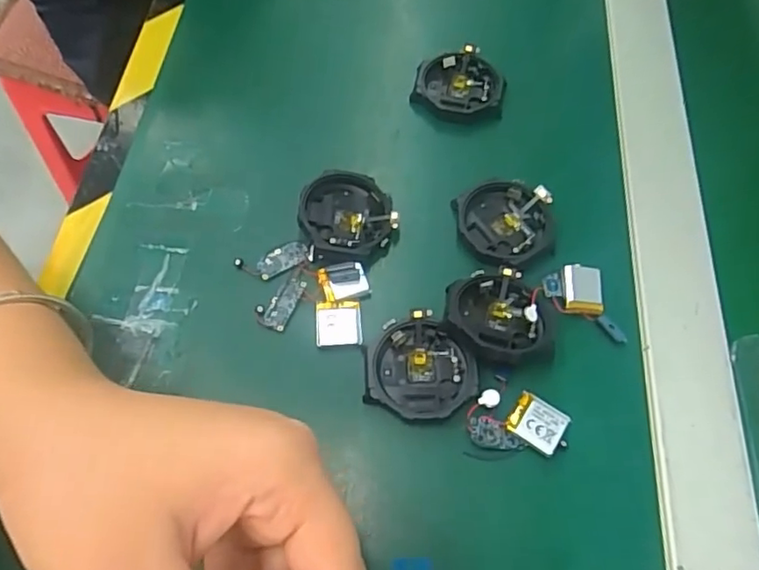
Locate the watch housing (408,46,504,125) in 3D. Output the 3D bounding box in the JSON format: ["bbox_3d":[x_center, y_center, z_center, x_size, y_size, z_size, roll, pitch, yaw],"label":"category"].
[{"bbox_3d":[0.048,-0.120,0.348,0.052,0.009,0.048,12,72,4],"label":"watch housing"}]

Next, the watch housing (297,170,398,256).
[{"bbox_3d":[-0.016,-0.038,0.304,0.048,0.012,0.047,0,63,-1],"label":"watch housing"}]

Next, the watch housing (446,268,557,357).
[{"bbox_3d":[0.058,0.013,0.276,0.050,0.017,0.046,0,63,-1],"label":"watch housing"}]

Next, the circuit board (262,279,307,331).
[{"bbox_3d":[-0.047,0.008,0.285,0.012,0.004,0.028,22,64,10],"label":"circuit board"}]

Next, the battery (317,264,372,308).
[{"bbox_3d":[-0.017,-0.001,0.286,0.023,0.008,0.019,-10,63,-6],"label":"battery"}]

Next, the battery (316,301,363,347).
[{"bbox_3d":[-0.020,0.018,0.279,0.022,0.004,0.022,-3,63,-3],"label":"battery"}]

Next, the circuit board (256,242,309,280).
[{"bbox_3d":[-0.050,-0.014,0.296,0.027,0.004,0.014,-26,66,-14],"label":"circuit board"}]

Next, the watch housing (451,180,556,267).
[{"bbox_3d":[0.066,-0.032,0.304,0.050,0.011,0.050,0,63,-1],"label":"watch housing"}]

